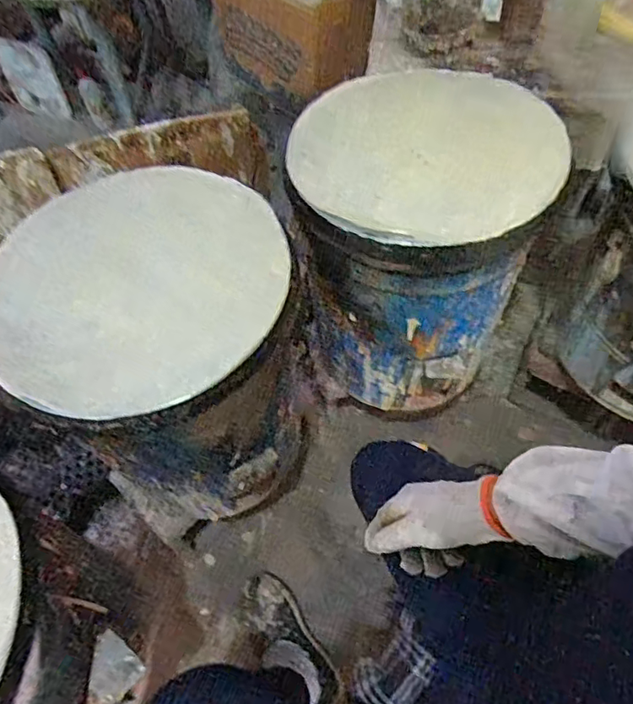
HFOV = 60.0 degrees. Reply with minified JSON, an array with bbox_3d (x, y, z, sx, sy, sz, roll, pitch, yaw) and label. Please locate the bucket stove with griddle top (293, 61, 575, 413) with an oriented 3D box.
[{"bbox_3d":[0.177,-0.175,0.979,0.387,0.470,0.386,16,61,15],"label":"bucket stove with griddle top"}]

